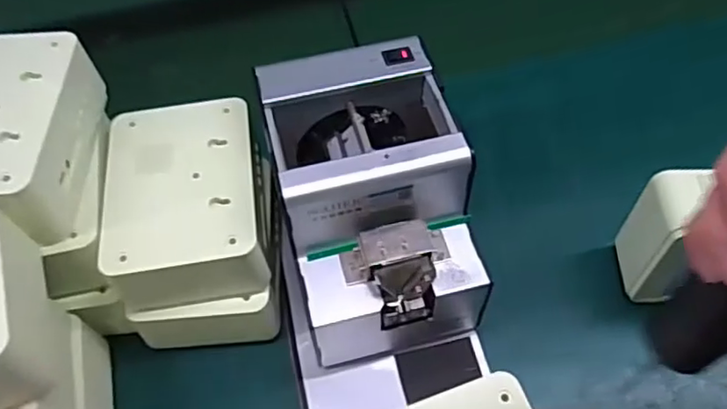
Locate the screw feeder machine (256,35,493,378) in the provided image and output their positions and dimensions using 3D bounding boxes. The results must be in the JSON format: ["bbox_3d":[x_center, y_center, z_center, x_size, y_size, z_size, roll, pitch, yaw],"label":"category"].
[{"bbox_3d":[0.005,0.002,0.450,0.132,0.149,0.173,-8,55,-3],"label":"screw feeder machine"}]

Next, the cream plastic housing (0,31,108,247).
[{"bbox_3d":[-0.244,-0.043,0.402,0.101,0.054,0.143,-2,55,2],"label":"cream plastic housing"}]

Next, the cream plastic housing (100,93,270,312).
[{"bbox_3d":[-0.127,-0.004,0.439,0.105,0.052,0.141,-10,56,-4],"label":"cream plastic housing"}]

